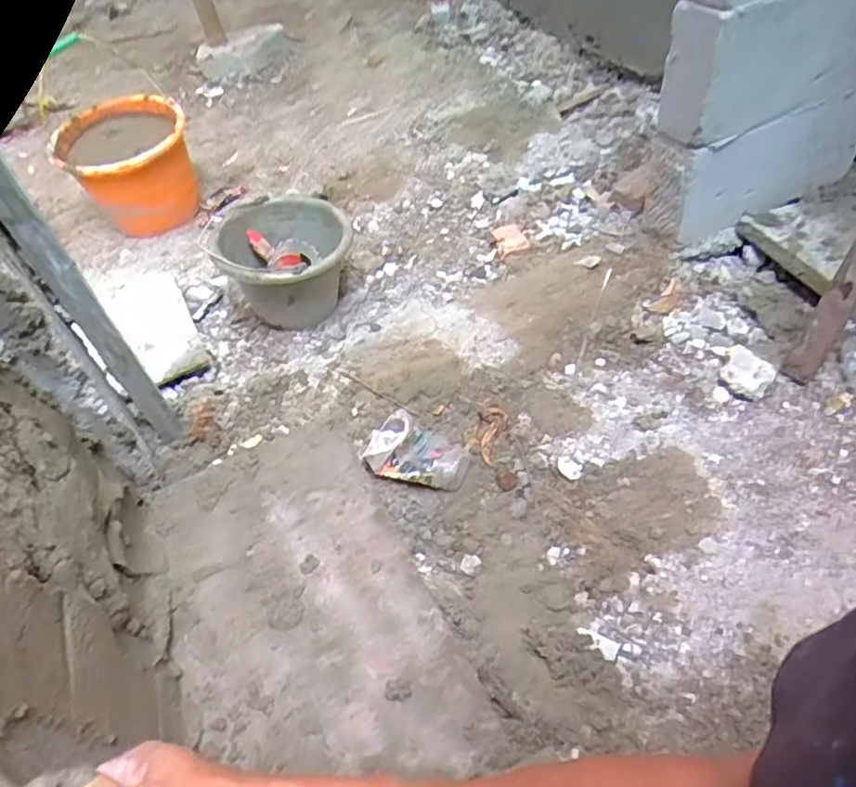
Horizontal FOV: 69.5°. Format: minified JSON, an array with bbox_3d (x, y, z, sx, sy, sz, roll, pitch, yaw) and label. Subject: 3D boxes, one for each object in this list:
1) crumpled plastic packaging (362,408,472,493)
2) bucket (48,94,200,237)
[{"bbox_3d":[-0.017,0.084,0.911,0.155,0.041,0.105,8,50,15],"label":"crumpled plastic packaging"},{"bbox_3d":[-0.682,-0.524,1.434,0.285,0.212,0.273,-24,50,-13],"label":"bucket"}]

